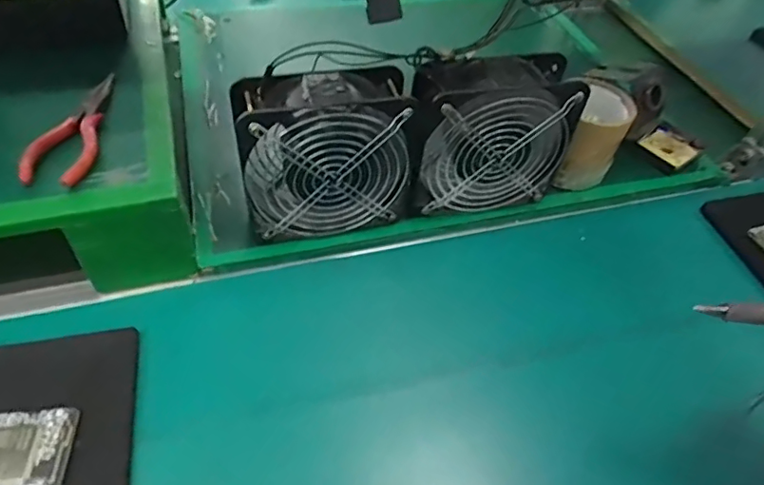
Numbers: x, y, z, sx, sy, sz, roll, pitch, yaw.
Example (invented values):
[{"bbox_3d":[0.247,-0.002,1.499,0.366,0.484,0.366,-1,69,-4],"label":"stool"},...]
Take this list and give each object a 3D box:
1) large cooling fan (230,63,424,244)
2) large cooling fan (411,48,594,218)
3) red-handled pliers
[{"bbox_3d":[-0.052,-0.070,0.492,0.153,0.161,0.060,-9,48,-15],"label":"large cooling fan"},{"bbox_3d":[0.103,-0.094,0.523,0.156,0.159,0.062,-2,47,-9],"label":"large cooling fan"},{"bbox_3d":[-0.271,-0.100,0.464,0.053,0.018,0.137,-3,47,-10],"label":"red-handled pliers"}]

